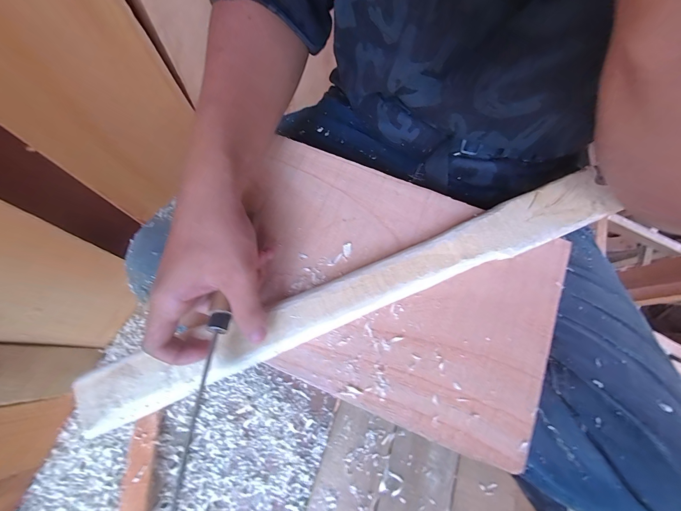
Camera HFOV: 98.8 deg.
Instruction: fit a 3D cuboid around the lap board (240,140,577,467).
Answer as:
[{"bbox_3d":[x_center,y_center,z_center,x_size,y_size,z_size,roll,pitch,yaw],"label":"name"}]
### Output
[{"bbox_3d":[0.035,0.020,0.258,0.291,0.013,0.201,23,72,7],"label":"lap board"}]

